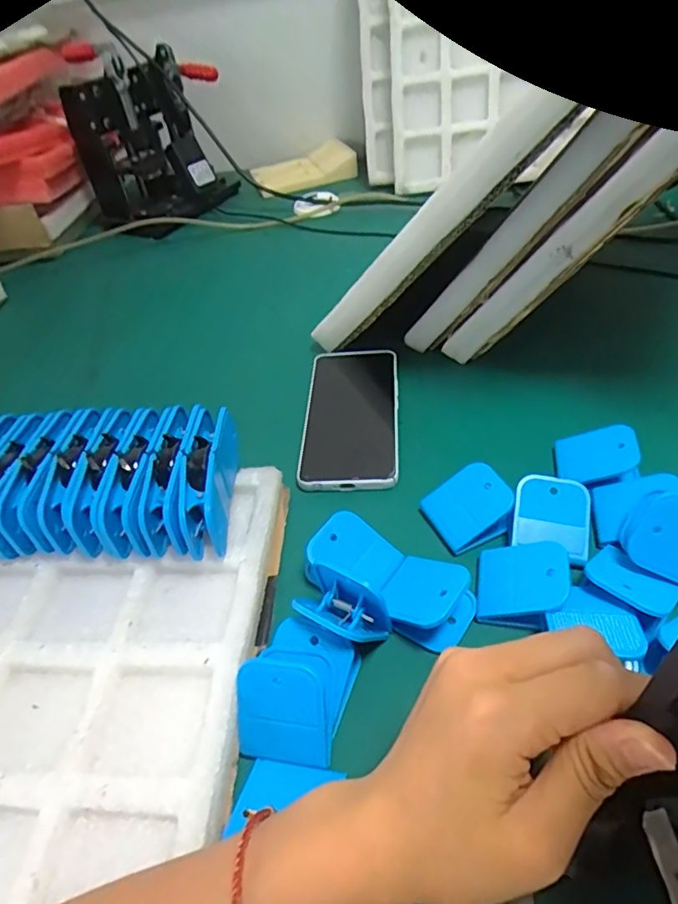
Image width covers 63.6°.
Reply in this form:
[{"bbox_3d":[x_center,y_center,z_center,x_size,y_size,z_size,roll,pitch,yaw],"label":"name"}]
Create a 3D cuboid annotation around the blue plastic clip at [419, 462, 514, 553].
[{"bbox_3d":[0.089,0.037,0.377,0.051,0.029,0.045,-20,44,-15],"label":"blue plastic clip"}]

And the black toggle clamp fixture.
[{"bbox_3d":[-0.279,-0.479,0.856,0.141,0.204,0.219,26,54,32],"label":"black toggle clamp fixture"}]

